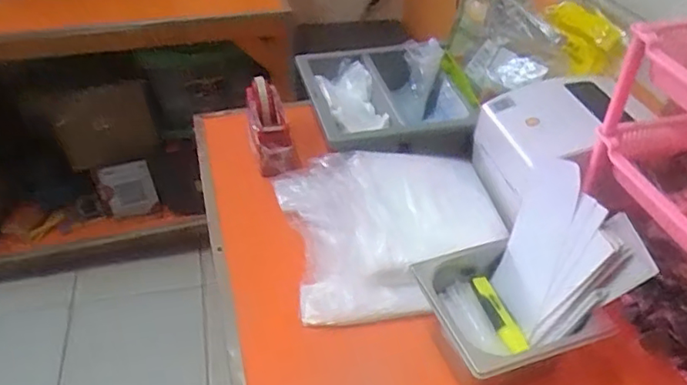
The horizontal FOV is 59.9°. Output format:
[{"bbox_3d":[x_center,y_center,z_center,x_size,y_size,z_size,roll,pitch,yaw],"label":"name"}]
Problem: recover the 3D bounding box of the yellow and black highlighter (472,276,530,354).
[{"bbox_3d":[0.184,0.145,0.706,0.024,0.017,0.096,-22,73,-26],"label":"yellow and black highlighter"}]

